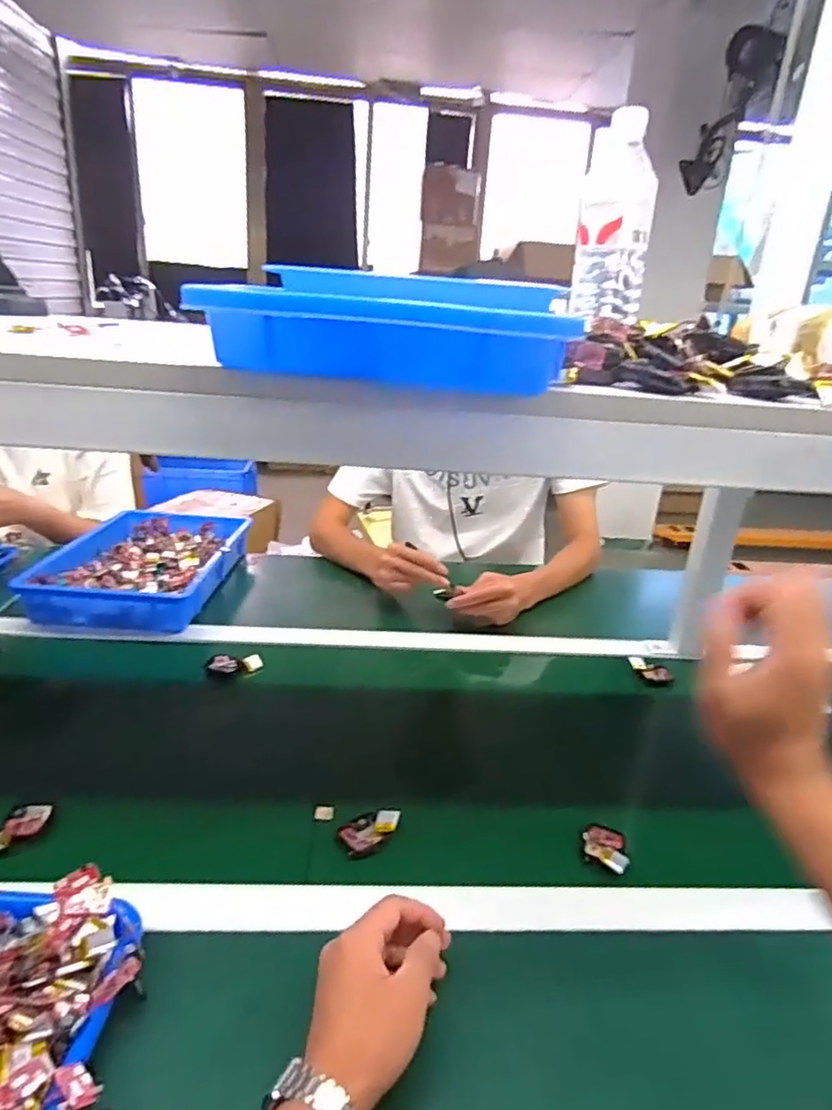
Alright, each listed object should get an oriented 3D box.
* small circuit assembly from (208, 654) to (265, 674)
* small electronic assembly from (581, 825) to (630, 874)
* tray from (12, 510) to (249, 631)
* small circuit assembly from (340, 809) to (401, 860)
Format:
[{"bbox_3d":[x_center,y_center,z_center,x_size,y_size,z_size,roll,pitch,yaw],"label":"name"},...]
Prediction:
[{"bbox_3d":[-0.237,0.143,0.840,0.068,0.014,0.025,0,23,-9],"label":"small circuit assembly"},{"bbox_3d":[0.175,0.271,0.593,0.038,0.012,0.056,8,23,10],"label":"small electronic assembly"},{"bbox_3d":[-0.429,0.009,1.018,0.259,0.050,0.356,4,22,-1],"label":"tray"},{"bbox_3d":[-0.043,0.256,0.597,0.059,0.017,0.035,-12,27,-34],"label":"small circuit assembly"}]

